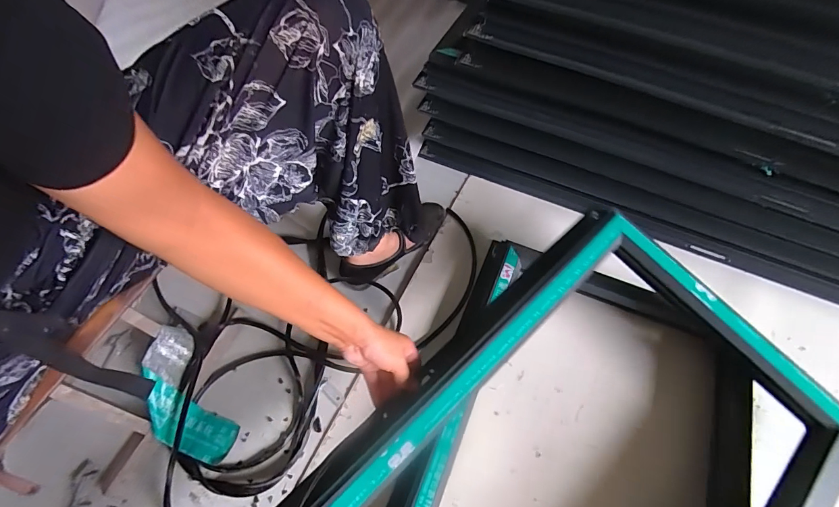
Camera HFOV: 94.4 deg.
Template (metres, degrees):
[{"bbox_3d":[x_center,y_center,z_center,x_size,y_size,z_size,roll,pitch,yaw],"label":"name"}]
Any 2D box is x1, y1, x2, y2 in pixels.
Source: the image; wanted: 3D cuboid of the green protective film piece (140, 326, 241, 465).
[{"bbox_3d":[-0.379,0.231,0.627,0.102,0.058,0.224,-24,91,-12],"label":"green protective film piece"}]

